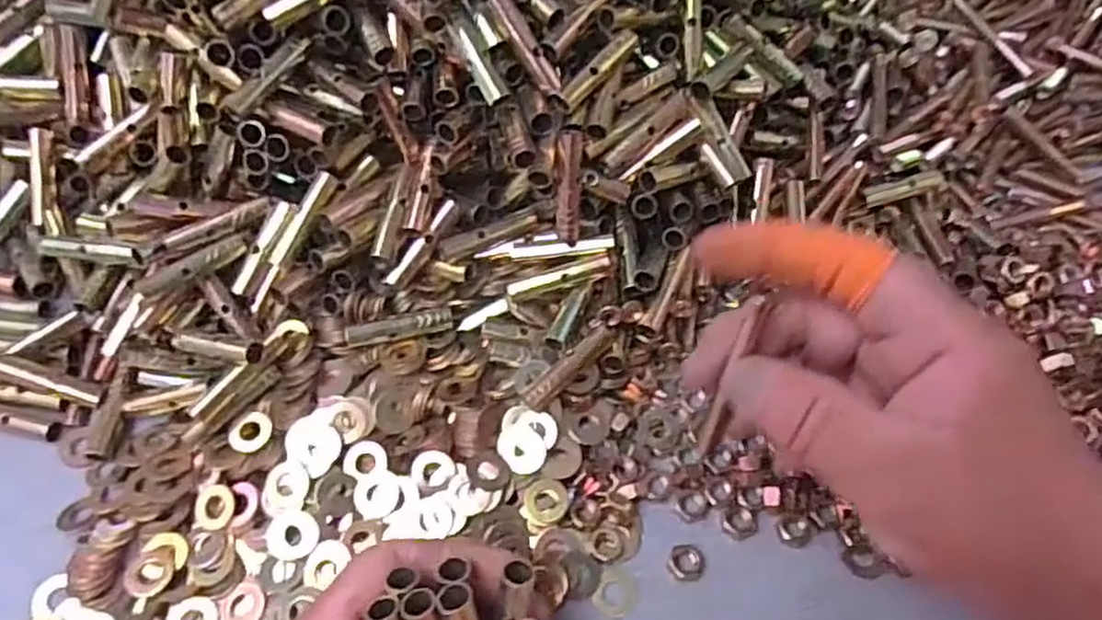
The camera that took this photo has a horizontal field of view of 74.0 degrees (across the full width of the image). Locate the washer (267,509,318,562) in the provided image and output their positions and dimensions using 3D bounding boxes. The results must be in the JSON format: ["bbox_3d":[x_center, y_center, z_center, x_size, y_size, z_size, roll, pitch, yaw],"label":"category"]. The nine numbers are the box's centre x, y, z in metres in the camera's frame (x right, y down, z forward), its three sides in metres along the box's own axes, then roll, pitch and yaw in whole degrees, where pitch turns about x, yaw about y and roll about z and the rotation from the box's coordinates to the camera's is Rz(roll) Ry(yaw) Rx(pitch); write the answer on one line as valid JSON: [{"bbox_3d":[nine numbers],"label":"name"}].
[{"bbox_3d":[-0.095,0.083,0.268,0.018,0.005,0.016,-6,57,-1],"label":"washer"}]

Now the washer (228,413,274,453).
[{"bbox_3d":[-0.118,0.048,0.288,0.015,0.004,0.017,37,66,23],"label":"washer"}]

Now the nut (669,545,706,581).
[{"bbox_3d":[0.050,0.093,0.270,0.013,0.004,0.014,-1,57,2],"label":"nut"}]

